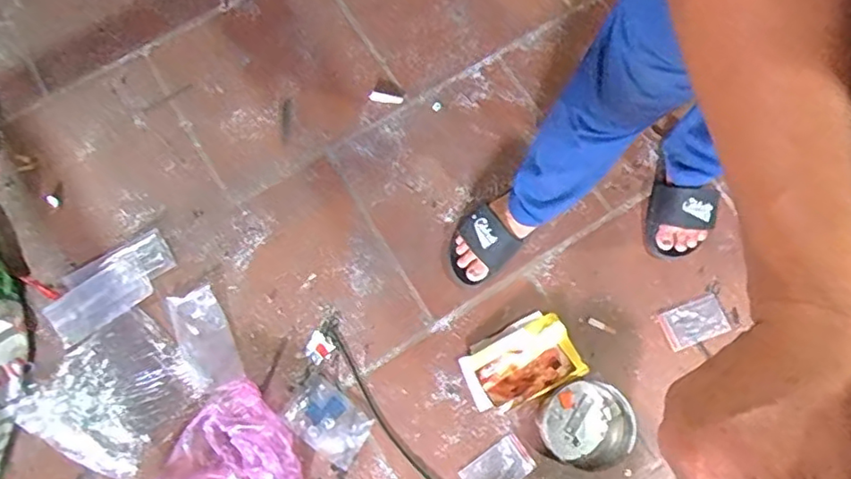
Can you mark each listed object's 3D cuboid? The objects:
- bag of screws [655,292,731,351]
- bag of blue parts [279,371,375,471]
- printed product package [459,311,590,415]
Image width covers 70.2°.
[{"bbox_3d":[0.487,0.150,1.099,0.115,0.007,0.072,-20,76,-4],"label":"bag of screws"},{"bbox_3d":[-0.171,0.313,1.053,0.147,0.022,0.098,37,79,10],"label":"bag of blue parts"},{"bbox_3d":[0.168,0.217,1.075,0.197,0.018,0.124,-25,76,-5],"label":"printed product package"}]

